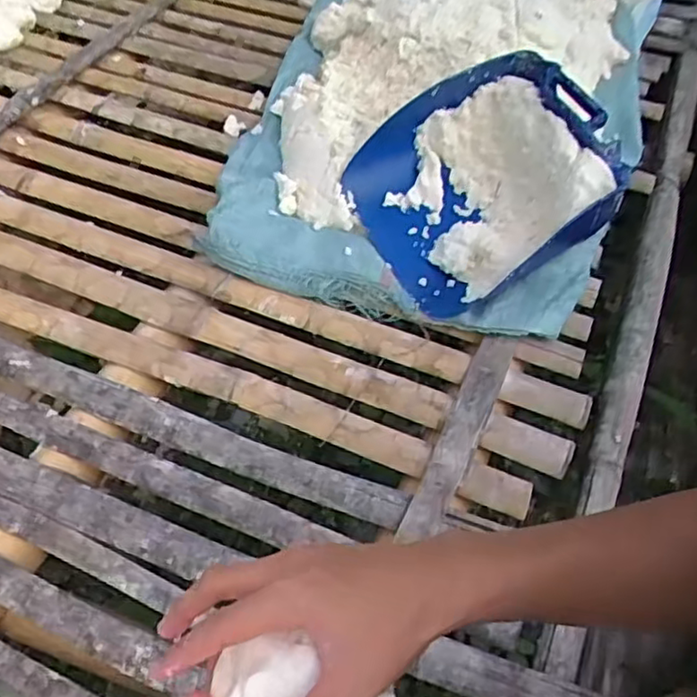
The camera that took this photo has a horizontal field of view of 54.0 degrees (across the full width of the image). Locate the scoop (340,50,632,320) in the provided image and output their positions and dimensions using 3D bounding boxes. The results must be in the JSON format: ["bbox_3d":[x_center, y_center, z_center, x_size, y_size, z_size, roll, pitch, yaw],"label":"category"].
[{"bbox_3d":[0.184,-0.219,0.940,0.306,0.175,0.286,-20,55,-13],"label":"scoop"}]

